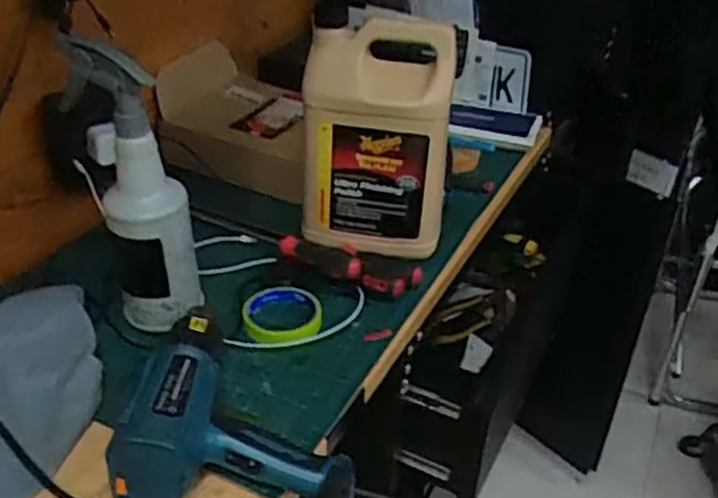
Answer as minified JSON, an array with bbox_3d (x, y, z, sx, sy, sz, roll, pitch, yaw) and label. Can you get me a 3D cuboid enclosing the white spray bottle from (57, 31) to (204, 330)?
[{"bbox_3d":[-0.225,-0.056,0.748,0.105,0.289,0.082,-7,34,-13],"label":"white spray bottle"}]

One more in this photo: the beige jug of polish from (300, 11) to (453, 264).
[{"bbox_3d":[0.020,-0.140,0.915,0.177,0.276,0.132,1,33,-1],"label":"beige jug of polish"}]

